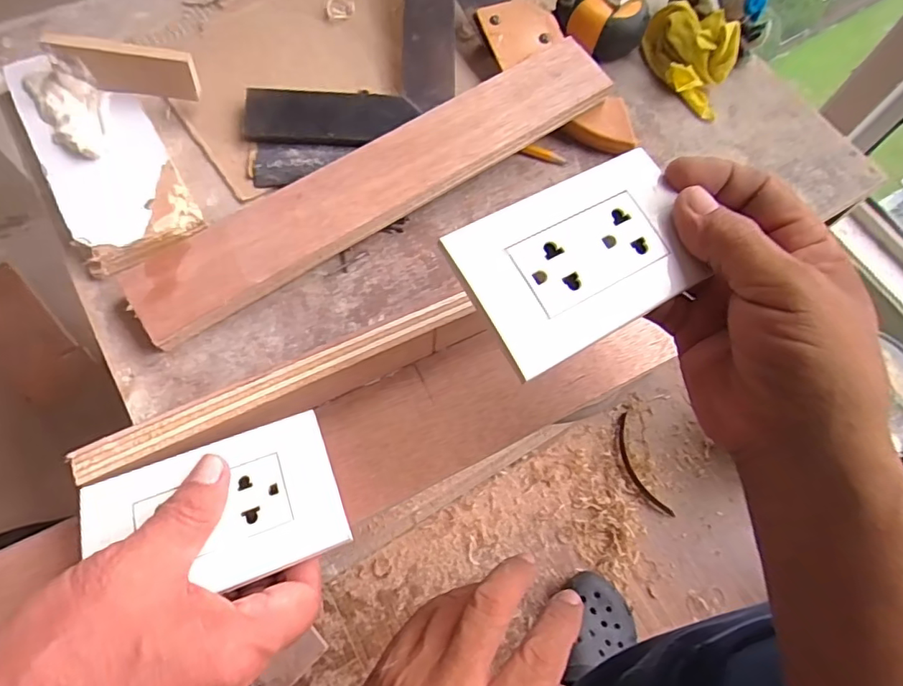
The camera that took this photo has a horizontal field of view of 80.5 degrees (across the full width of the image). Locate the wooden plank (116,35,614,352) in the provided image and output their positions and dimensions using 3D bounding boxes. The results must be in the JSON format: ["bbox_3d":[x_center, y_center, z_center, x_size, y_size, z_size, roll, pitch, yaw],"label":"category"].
[{"bbox_3d":[-0.046,-0.121,0.389,0.380,0.017,0.057,-33,78,-12],"label":"wooden plank"}]

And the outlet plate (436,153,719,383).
[{"bbox_3d":[0.059,-0.039,0.237,0.111,0.013,0.069,-28,70,-15],"label":"outlet plate"}]

